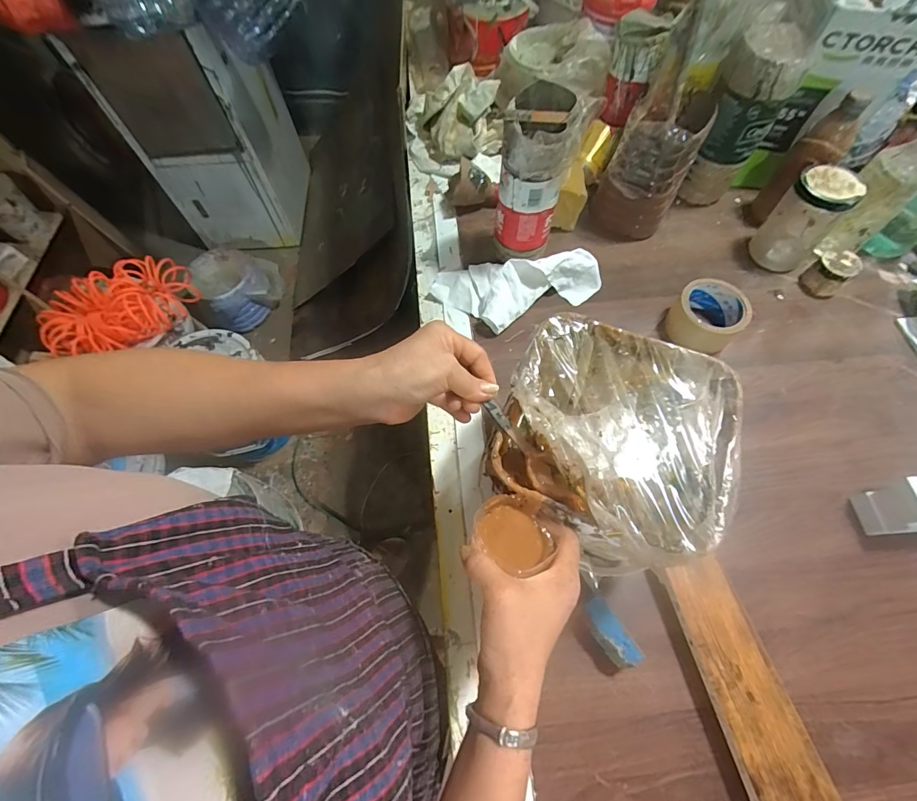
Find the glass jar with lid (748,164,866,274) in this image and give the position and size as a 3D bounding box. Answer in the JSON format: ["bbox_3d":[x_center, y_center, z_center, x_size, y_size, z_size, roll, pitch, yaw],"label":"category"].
[{"bbox_3d":[0.525,-0.276,0.640,0.066,0.134,0.089,-29,68,-13],"label":"glass jar with lid"}]

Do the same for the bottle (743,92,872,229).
[{"bbox_3d":[0.525,-0.359,0.647,0.074,0.188,0.061,-20,66,-9],"label":"bottle"}]

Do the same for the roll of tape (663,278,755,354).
[{"bbox_3d":[0.363,-0.127,0.609,0.090,0.053,0.089,0,65,0],"label":"roll of tape"}]

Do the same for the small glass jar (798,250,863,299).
[{"bbox_3d":[0.575,-0.195,0.647,0.052,0.054,0.053,0,65,0],"label":"small glass jar"}]

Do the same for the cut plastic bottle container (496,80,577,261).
[{"bbox_3d":[0.103,-0.304,0.586,0.084,0.199,0.094,16,66,8],"label":"cut plastic bottle container"}]

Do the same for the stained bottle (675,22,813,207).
[{"bbox_3d":[0.431,-0.428,0.658,0.105,0.218,0.089,-3,65,-2],"label":"stained bottle"}]

